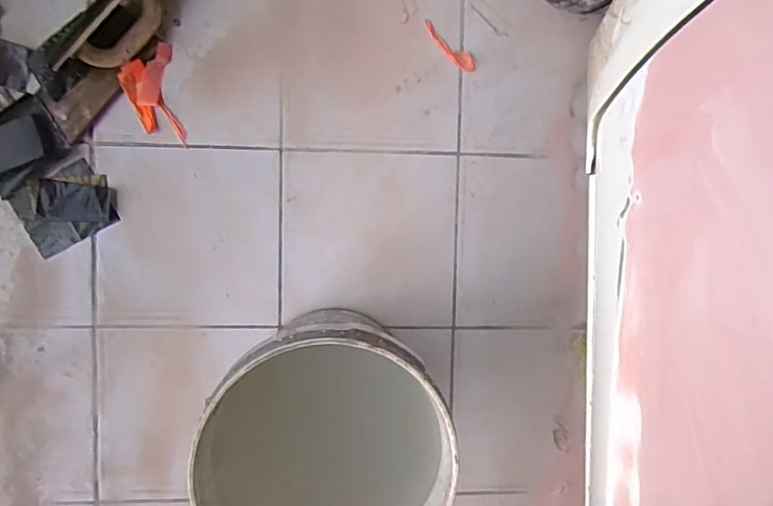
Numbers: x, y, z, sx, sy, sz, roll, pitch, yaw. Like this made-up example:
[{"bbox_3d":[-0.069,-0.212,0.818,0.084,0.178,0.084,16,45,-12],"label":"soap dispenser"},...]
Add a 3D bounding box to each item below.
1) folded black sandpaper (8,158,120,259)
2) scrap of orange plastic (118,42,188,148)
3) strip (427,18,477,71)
[{"bbox_3d":[-0.523,-0.075,0.851,0.145,0.012,0.117,-27,97,-4],"label":"folded black sandpaper"},{"bbox_3d":[-0.381,-0.258,0.851,0.082,0.023,0.158,-12,95,-5],"label":"scrap of orange plastic"},{"bbox_3d":[0.108,-0.356,0.903,0.114,0.007,0.032,36,90,-8],"label":"strip"}]

